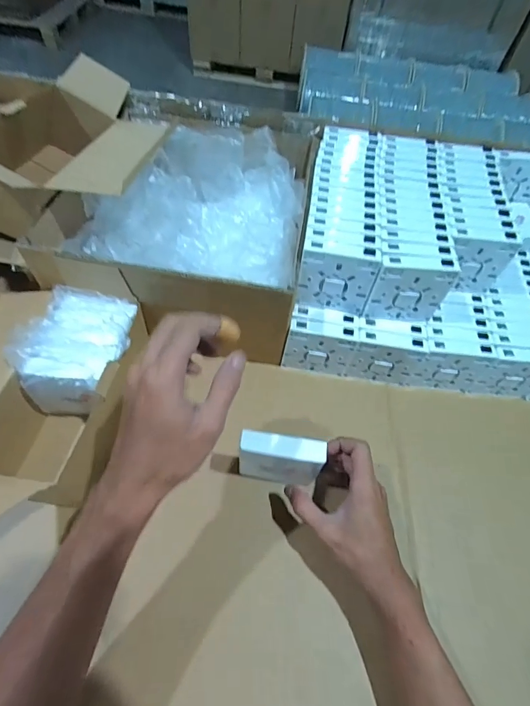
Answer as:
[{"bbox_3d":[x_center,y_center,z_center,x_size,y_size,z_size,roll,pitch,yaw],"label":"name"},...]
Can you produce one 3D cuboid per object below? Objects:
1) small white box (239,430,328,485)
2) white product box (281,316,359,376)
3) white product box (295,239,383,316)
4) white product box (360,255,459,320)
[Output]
[{"bbox_3d":[0.015,0.115,0.404,0.085,0.087,0.024,9,54,3],"label":"small white box"},{"bbox_3d":[0.072,-0.005,0.494,0.085,0.084,0.021,10,54,4],"label":"white product box"},{"bbox_3d":[0.084,-0.089,0.450,0.084,0.087,0.020,8,54,3],"label":"white product box"},{"bbox_3d":[0.168,-0.076,0.448,0.086,0.083,0.025,5,54,0],"label":"white product box"}]

